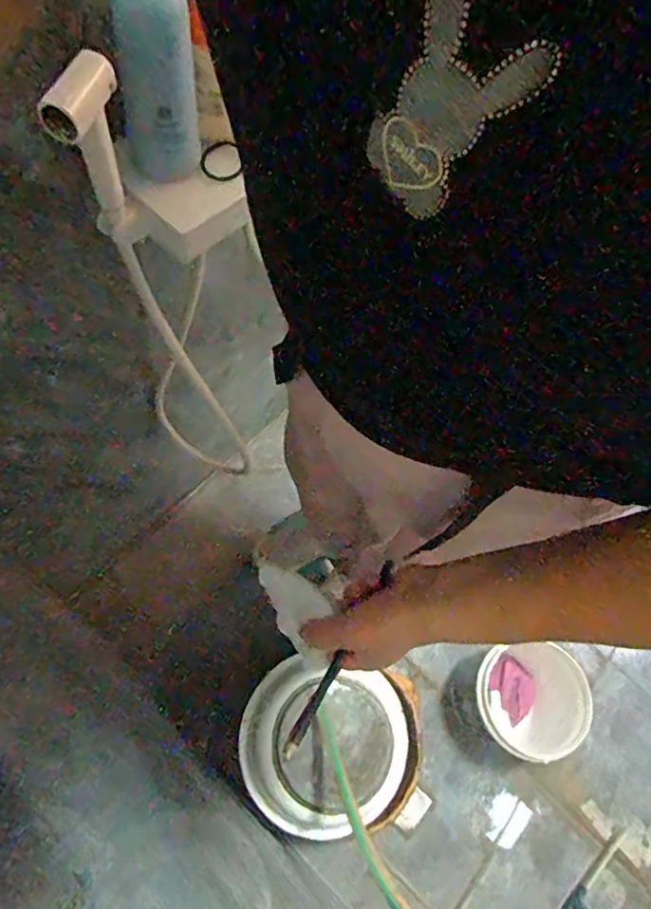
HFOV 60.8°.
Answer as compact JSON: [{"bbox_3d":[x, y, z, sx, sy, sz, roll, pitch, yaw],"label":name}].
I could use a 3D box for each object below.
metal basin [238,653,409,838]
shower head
[{"bbox_3d":[0.009,0.591,1.133,0.361,0.154,0.338,13,65,-4],"label":"metal basin"},{"bbox_3d":[-0.209,-0.262,0.510,0.036,0.174,0.076,24,65,1],"label":"shower head"}]

